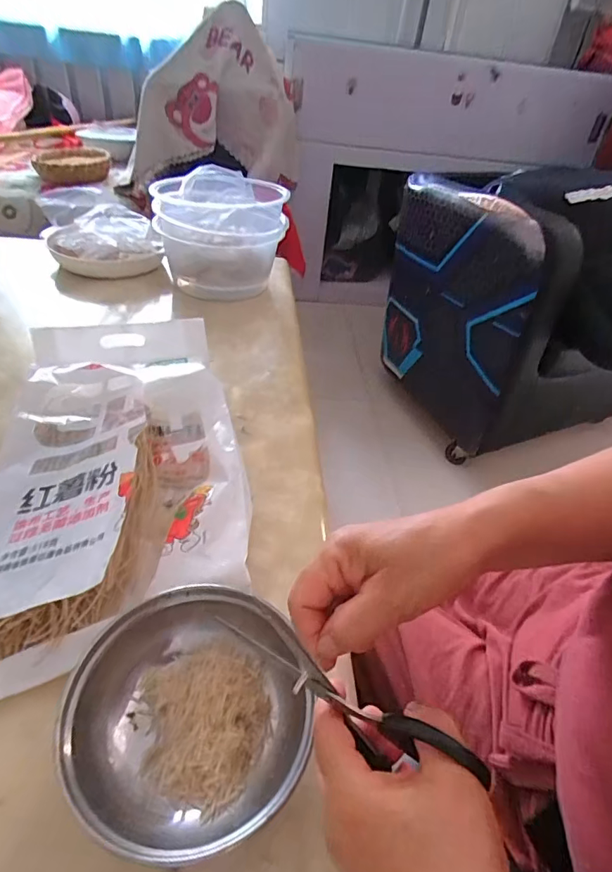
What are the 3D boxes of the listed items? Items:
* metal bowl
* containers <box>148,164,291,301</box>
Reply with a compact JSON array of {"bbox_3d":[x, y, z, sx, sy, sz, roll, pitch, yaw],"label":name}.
[{"bbox_3d":[-0.073,0.183,0.308,0.147,0.058,0.146,5,41,-4],"label":"metal bowl"},{"bbox_3d":[-0.144,-0.347,0.813,0.210,0.186,0.163,-3,40,-12],"label":"containers"}]

